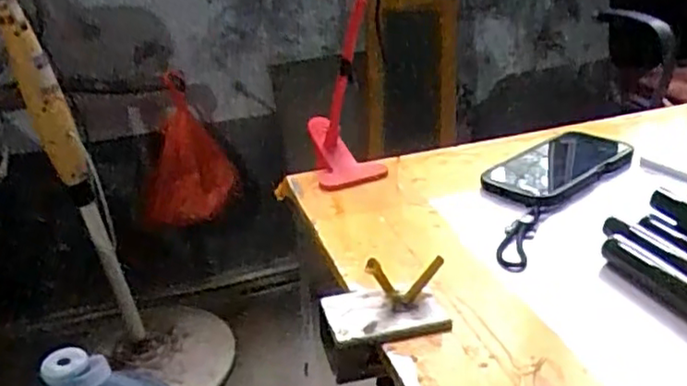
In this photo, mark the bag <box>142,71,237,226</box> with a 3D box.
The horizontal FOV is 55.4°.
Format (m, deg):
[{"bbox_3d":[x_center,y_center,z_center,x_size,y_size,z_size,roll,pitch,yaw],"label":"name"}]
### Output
[{"bbox_3d":[-0.400,-0.087,1.622,0.251,0.356,0.139,-12,26,-15],"label":"bag"}]

